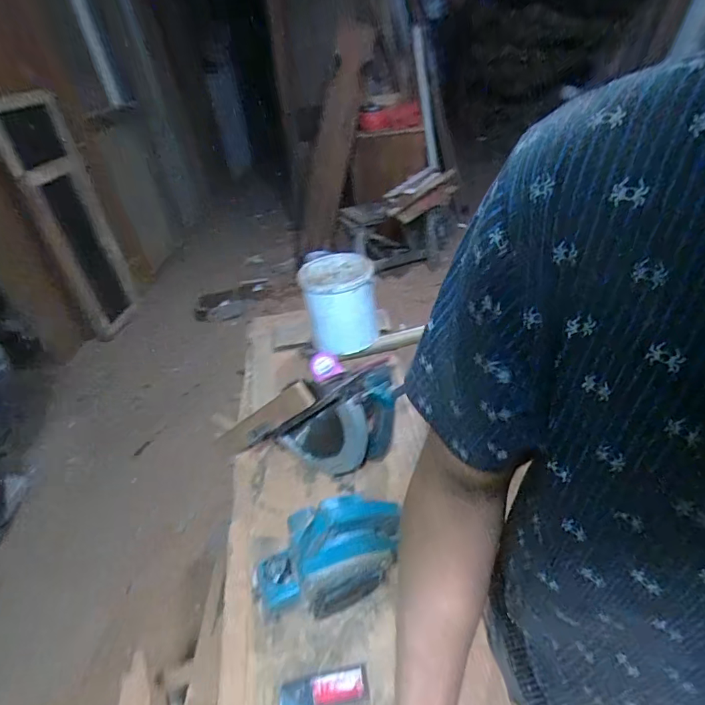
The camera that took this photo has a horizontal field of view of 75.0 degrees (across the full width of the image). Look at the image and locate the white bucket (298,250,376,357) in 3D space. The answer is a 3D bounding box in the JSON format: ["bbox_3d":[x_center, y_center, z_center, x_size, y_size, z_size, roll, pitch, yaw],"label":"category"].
[{"bbox_3d":[-0.028,-0.124,1.162,0.162,0.194,0.162,-2,36,2],"label":"white bucket"}]

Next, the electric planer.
[{"bbox_3d":[-0.032,0.301,0.738,0.258,0.137,0.155,-14,37,-14],"label":"electric planer"}]

